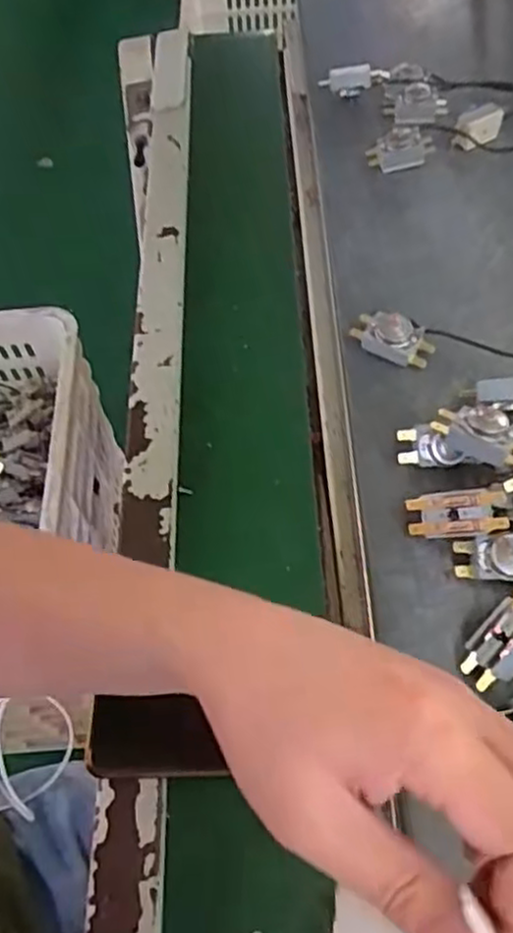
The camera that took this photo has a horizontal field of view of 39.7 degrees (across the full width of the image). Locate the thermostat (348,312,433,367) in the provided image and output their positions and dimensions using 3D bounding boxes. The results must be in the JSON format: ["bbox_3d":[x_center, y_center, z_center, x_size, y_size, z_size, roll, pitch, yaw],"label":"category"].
[{"bbox_3d":[0.100,-0.093,0.521,0.058,0.027,0.024,25,58,15],"label":"thermostat"}]

